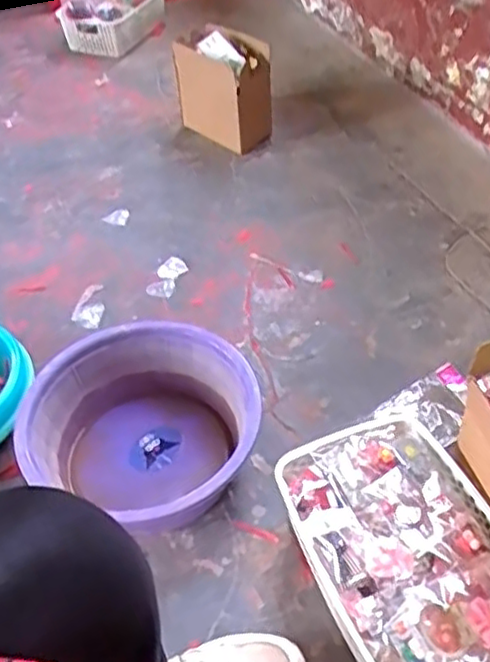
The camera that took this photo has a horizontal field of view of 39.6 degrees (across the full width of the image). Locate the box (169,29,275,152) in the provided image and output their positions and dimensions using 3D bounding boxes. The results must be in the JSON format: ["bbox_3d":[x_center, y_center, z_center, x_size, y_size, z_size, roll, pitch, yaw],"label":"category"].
[{"bbox_3d":[-0.036,-0.452,1.272,0.151,0.174,0.113,31,55,25],"label":"box"}]

